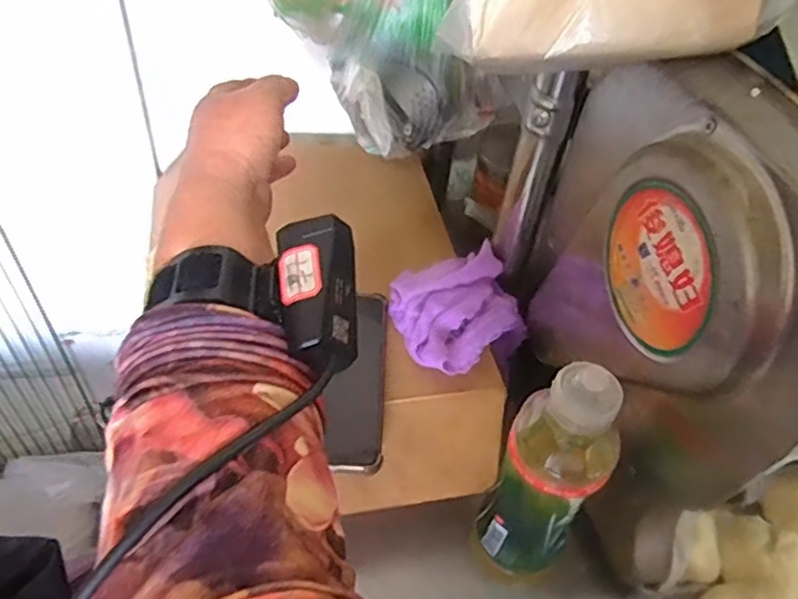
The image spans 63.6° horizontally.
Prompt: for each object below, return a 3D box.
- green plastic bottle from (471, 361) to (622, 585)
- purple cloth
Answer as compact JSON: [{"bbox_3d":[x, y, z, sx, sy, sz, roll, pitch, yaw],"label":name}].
[{"bbox_3d":[0.103,0.135,0.456,0.065,0.239,0.058,28,51,19],"label":"green plastic bottle"},{"bbox_3d":[0.053,0.009,0.554,0.104,0.046,0.104,-14,50,-18],"label":"purple cloth"}]

